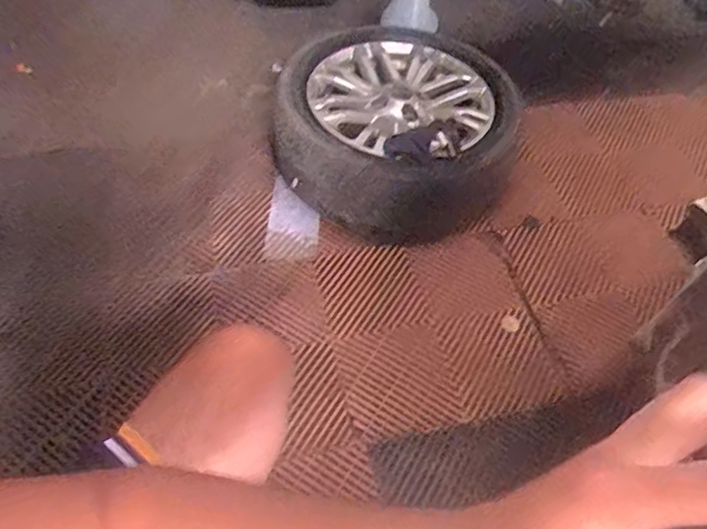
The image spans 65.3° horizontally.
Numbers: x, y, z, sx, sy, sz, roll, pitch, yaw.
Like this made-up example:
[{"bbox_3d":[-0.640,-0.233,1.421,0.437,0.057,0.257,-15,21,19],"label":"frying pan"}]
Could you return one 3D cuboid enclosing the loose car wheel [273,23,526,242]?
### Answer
[{"bbox_3d":[0.097,-0.340,1.282,0.551,0.223,0.556,2,54,-3],"label":"loose car wheel"}]

